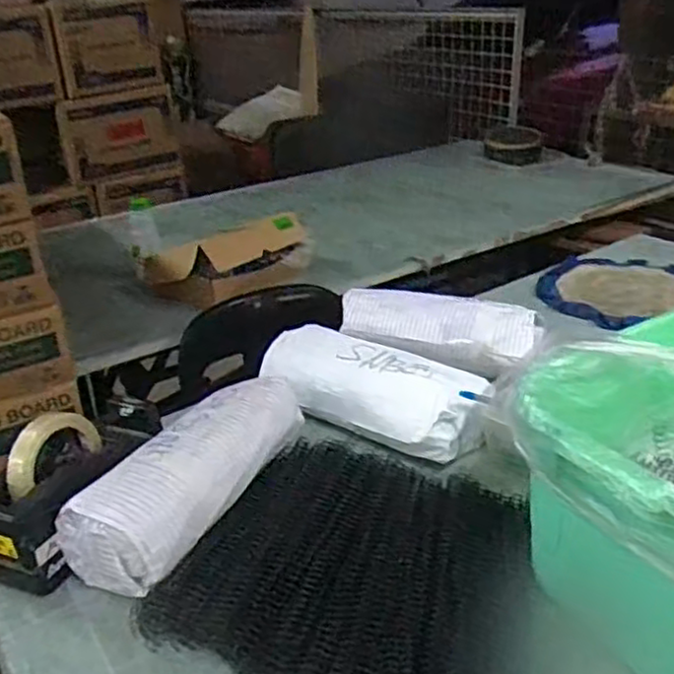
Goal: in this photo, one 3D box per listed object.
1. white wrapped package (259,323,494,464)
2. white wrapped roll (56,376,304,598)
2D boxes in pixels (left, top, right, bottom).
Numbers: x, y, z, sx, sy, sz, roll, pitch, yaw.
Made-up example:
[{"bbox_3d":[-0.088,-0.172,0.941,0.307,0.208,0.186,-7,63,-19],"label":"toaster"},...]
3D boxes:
[{"bbox_3d":[0.031,0.058,0.851,0.305,0.072,0.099,17,34,36],"label":"white wrapped package"},{"bbox_3d":[-0.137,0.143,0.734,0.117,0.087,0.266,12,31,30],"label":"white wrapped roll"}]

